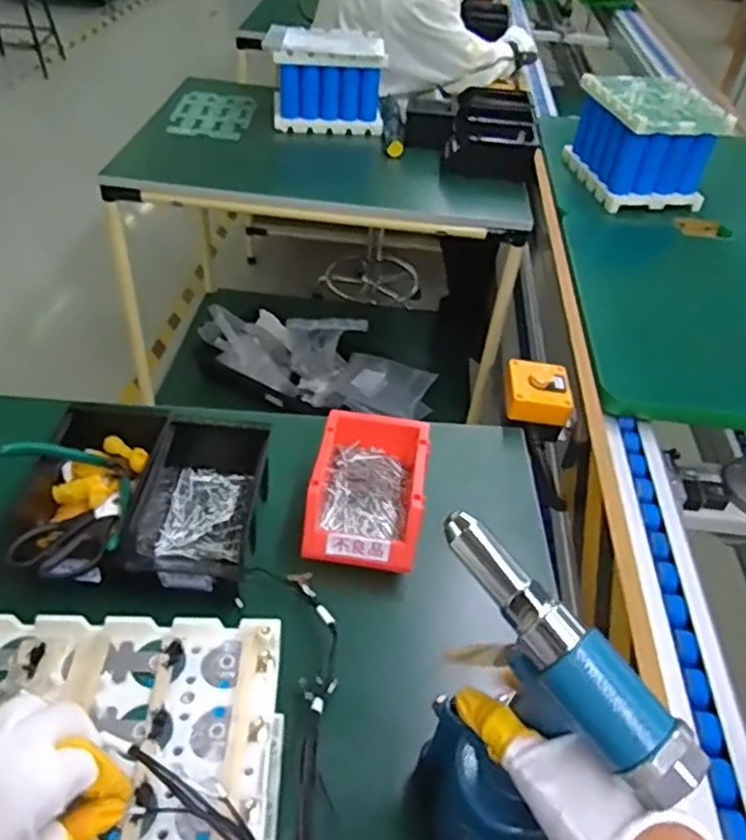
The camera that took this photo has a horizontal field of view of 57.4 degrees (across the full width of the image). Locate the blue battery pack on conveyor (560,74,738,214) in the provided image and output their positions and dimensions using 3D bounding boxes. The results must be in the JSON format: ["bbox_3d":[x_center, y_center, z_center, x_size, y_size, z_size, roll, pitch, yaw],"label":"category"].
[{"bbox_3d":[0.497,-0.519,1.267,0.196,0.157,0.232,-7,45,-14],"label":"blue battery pack on conveyor"}]

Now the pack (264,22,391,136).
[{"bbox_3d":[-0.103,-0.740,1.495,0.238,0.176,0.128,-2,44,-8],"label":"pack"}]

